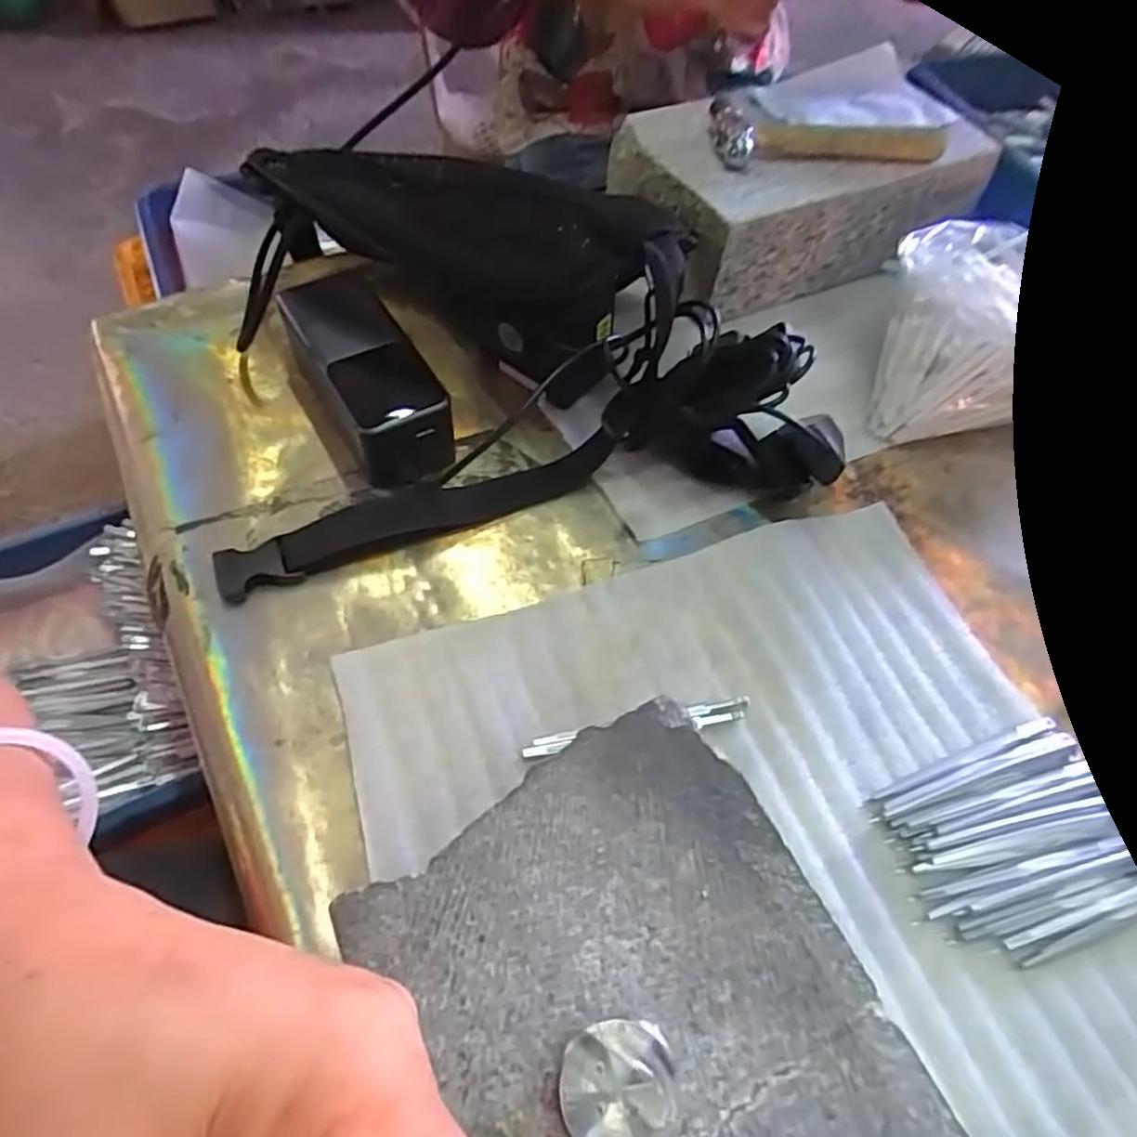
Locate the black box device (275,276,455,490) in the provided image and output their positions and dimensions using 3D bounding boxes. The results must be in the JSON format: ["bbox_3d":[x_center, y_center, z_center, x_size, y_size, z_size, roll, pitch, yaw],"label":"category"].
[{"bbox_3d":[-0.115,-0.108,0.407,0.057,0.050,0.139,-25,62,-19],"label":"black box device"}]

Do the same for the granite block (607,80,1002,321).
[{"bbox_3d":[0.162,-0.278,0.516,0.242,0.078,0.137,-23,62,-18],"label":"granite block"}]

